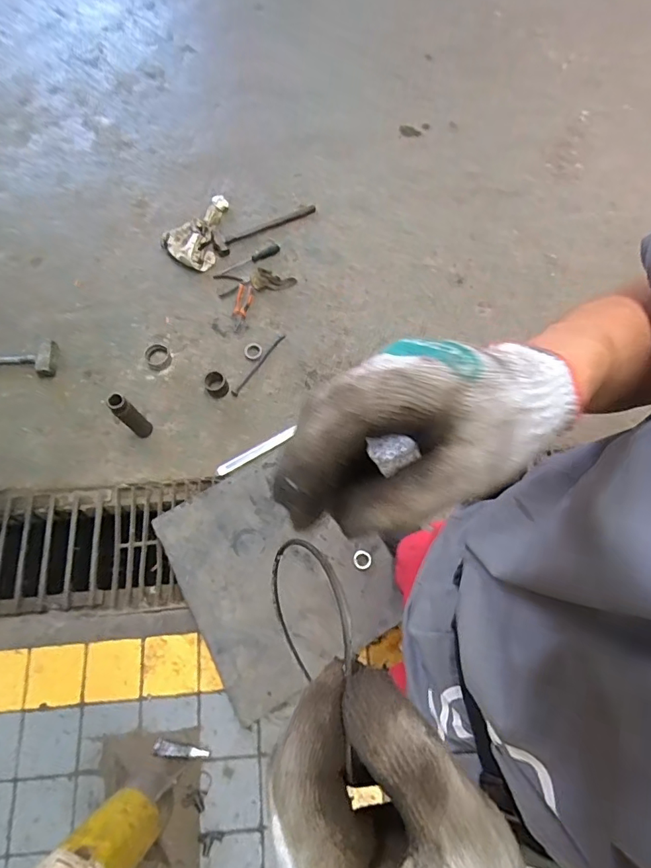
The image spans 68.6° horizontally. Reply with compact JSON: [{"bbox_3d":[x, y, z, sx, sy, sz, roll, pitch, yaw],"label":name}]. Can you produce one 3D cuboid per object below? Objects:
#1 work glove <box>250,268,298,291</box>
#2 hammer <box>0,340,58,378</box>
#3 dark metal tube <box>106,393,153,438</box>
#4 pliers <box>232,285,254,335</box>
[{"bbox_3d":[-0.192,-0.552,1.736,0.159,0.029,0.079,13,71,5],"label":"work glove"},{"bbox_3d":[-1.097,-0.262,1.597,0.400,0.044,0.121,3,70,1],"label":"hammer"},{"bbox_3d":[-0.576,-0.053,1.409,0.053,0.228,0.057,0,70,0],"label":"dark metal tube"},{"bbox_3d":[-0.295,-0.446,1.686,0.059,0.018,0.188,10,70,3],"label":"pliers"}]

